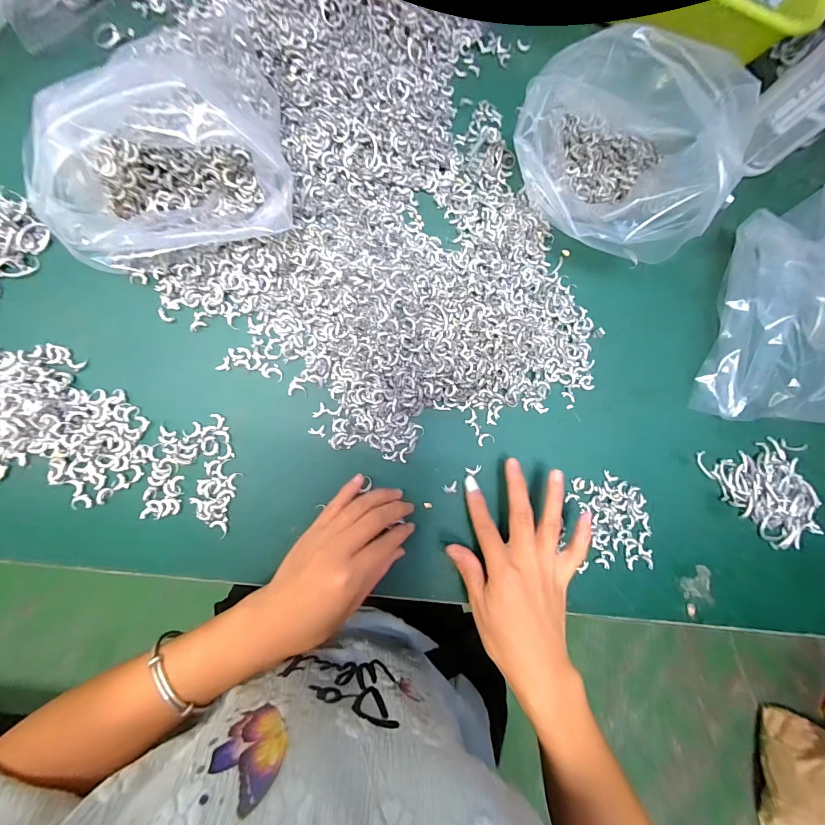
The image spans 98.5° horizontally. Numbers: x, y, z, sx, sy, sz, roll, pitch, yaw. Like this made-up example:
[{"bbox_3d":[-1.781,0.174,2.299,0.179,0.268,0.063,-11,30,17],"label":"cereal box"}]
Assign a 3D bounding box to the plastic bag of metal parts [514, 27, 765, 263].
[{"bbox_3d":[0.185,-0.225,0.305,0.161,0.121,0.164,-44,90,-8],"label":"plastic bag of metal parts"}]

